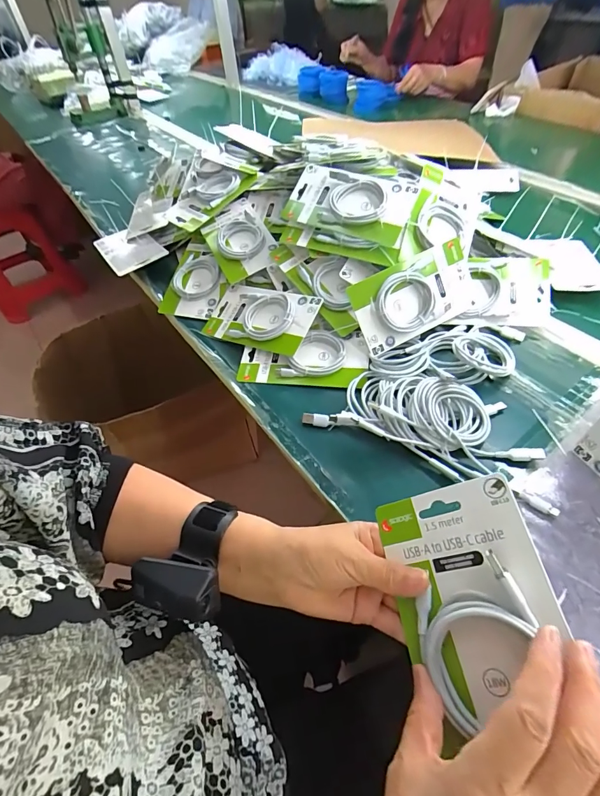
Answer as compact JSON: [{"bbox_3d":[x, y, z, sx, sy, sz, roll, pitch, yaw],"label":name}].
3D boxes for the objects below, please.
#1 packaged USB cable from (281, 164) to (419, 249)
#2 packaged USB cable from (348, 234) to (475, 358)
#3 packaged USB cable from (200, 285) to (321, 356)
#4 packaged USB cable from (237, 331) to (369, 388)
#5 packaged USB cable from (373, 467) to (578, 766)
[{"bbox_3d":[0.068,-0.284,0.564,0.178,0.020,0.095,21,87,17],"label":"packaged USB cable"},{"bbox_3d":[0.161,-0.138,0.534,0.180,0.101,0.021,-27,15,-11],"label":"packaged USB cable"},{"bbox_3d":[-0.064,-0.123,0.582,0.177,0.014,0.098,17,75,30],"label":"packaged USB cable"},{"bbox_3d":[0.002,-0.055,0.543,0.178,0.025,0.086,2,49,7],"label":"packaged USB cable"},{"bbox_3d":[0.108,0.129,0.254,0.097,0.020,0.138,-27,56,30],"label":"packaged USB cable"}]

